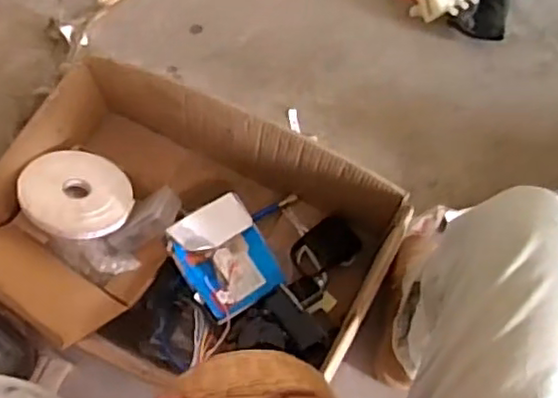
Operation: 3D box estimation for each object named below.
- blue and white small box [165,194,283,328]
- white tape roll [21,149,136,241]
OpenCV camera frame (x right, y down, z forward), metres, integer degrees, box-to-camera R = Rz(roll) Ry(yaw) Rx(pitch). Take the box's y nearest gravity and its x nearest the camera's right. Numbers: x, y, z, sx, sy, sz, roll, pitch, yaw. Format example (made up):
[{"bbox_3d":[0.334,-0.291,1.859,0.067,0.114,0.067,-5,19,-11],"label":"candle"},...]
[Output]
[{"bbox_3d":[-0.077,0.091,0.958,0.128,0.050,0.174,-34,95,-14],"label":"blue and white small box"},{"bbox_3d":[-0.303,-0.007,0.956,0.158,0.032,0.141,21,52,-1],"label":"white tape roll"}]

